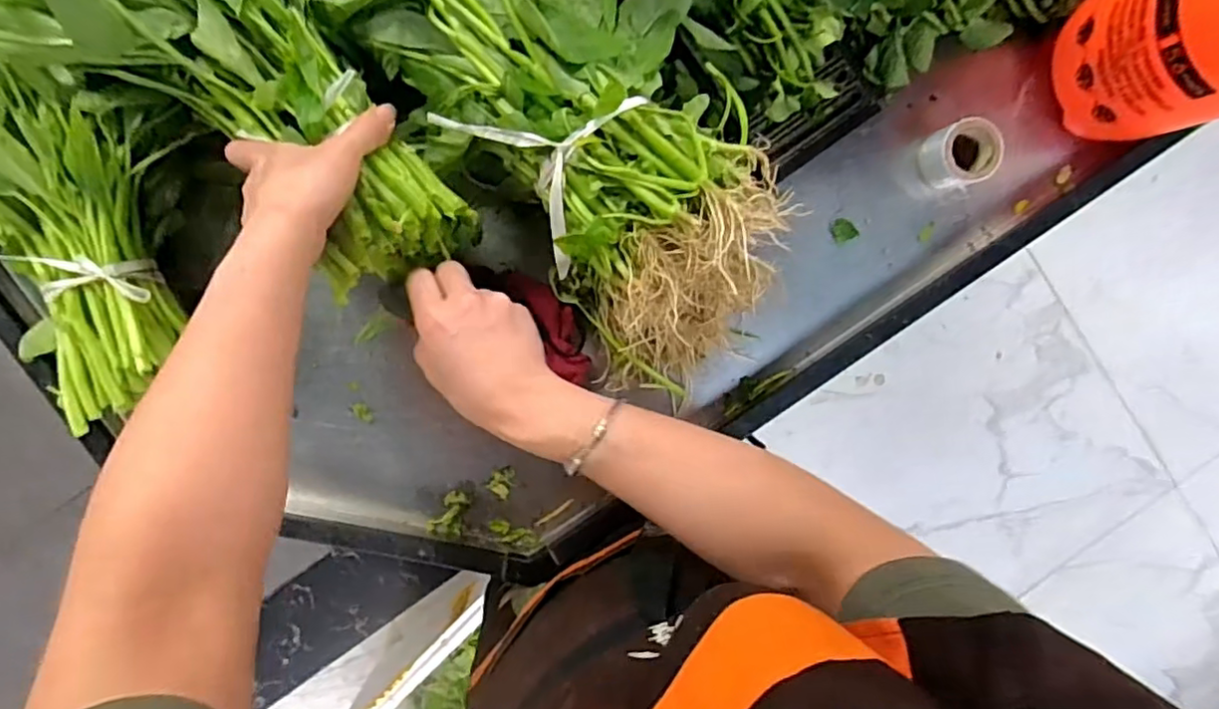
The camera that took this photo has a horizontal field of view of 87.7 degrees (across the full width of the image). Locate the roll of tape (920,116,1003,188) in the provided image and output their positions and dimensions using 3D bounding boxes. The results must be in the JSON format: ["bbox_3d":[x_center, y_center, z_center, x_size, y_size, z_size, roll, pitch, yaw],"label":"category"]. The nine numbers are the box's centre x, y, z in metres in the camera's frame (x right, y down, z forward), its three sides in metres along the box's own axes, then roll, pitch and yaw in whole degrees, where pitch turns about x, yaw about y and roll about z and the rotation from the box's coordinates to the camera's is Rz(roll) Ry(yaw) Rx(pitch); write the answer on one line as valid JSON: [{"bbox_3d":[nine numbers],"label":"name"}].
[{"bbox_3d":[0.317,-0.180,0.573,0.049,0.047,0.056,-16,95,-2],"label":"roll of tape"}]

